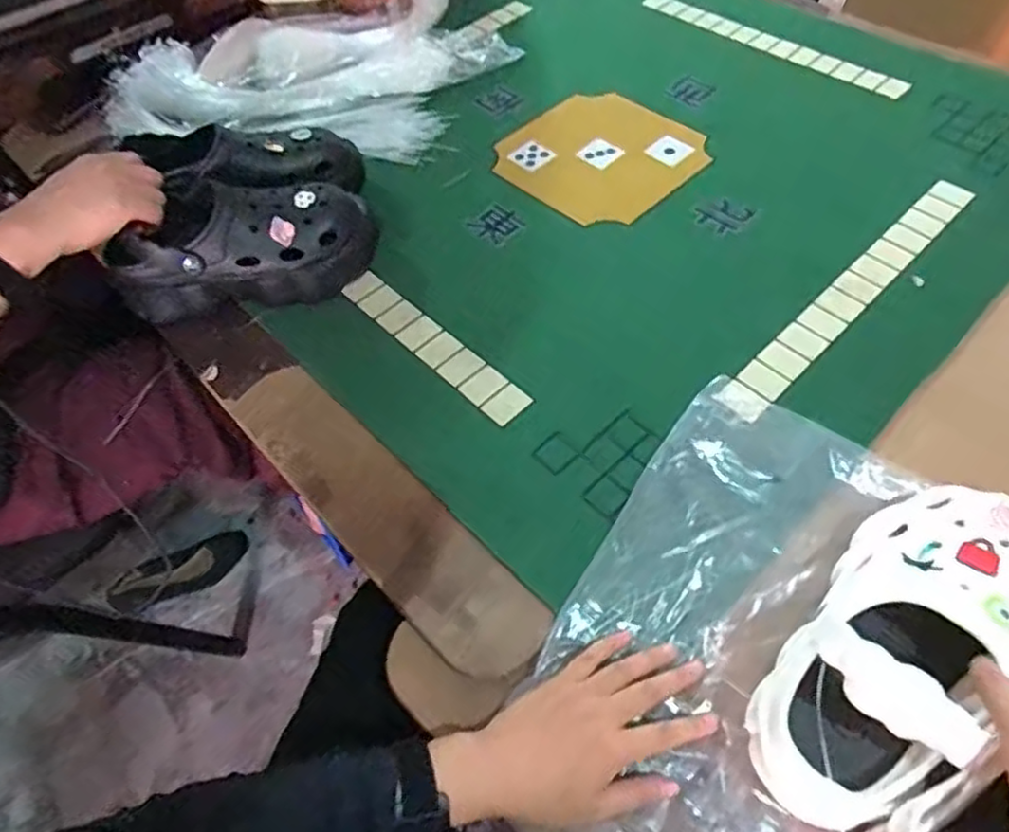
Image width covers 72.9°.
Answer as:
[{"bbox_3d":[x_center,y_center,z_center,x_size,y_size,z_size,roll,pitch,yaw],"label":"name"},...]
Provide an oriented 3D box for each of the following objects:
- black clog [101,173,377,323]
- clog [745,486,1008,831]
[{"bbox_3d":[-0.260,-0.176,0.693,0.247,0.093,0.125,-11,57,-4],"label":"black clog"},{"bbox_3d":[0.259,0.138,0.440,0.242,0.120,0.102,-37,62,-19],"label":"clog"}]

